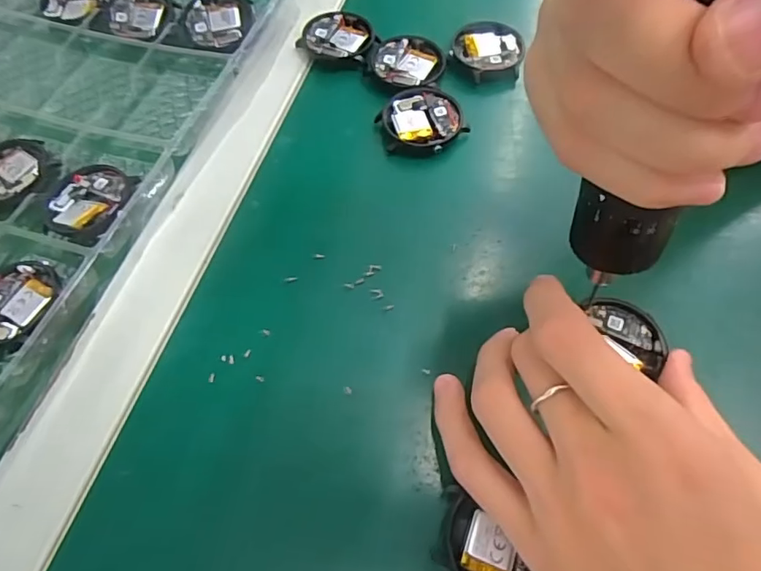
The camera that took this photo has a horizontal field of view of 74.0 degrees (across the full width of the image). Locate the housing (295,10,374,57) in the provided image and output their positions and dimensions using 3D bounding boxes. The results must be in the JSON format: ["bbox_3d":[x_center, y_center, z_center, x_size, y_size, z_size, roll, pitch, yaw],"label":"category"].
[{"bbox_3d":[-0.028,-0.159,0.322,0.042,0.008,0.040,-1,62,2],"label":"housing"}]

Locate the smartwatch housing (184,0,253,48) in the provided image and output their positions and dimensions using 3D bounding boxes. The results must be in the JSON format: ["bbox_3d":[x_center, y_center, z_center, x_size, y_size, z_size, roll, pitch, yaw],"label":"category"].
[{"bbox_3d":[-0.105,-0.168,0.325,0.042,0.010,0.043,10,73,-1],"label":"smartwatch housing"}]

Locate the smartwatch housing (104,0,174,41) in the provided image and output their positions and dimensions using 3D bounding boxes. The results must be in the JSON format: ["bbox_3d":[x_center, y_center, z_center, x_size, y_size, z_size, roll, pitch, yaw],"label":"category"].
[{"bbox_3d":[-0.161,-0.179,0.332,0.042,0.010,0.037,6,63,5],"label":"smartwatch housing"}]

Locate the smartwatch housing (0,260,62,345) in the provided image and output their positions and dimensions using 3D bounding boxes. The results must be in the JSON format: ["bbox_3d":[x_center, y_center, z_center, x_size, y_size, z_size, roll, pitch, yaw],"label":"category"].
[{"bbox_3d":[-0.173,0.009,0.239,0.040,0.009,0.044,-1,62,2],"label":"smartwatch housing"}]

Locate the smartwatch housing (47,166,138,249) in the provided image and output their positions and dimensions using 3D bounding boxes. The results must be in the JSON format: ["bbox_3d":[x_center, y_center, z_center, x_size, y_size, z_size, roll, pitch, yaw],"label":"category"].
[{"bbox_3d":[-0.150,-0.045,0.264,0.046,0.010,0.050,21,65,12],"label":"smartwatch housing"}]

